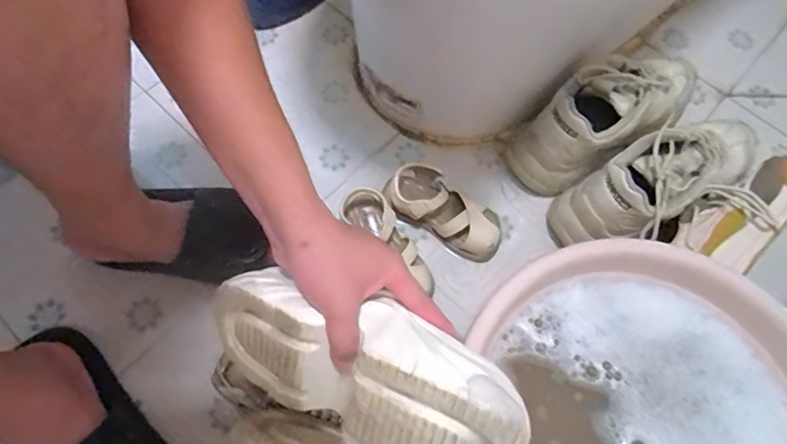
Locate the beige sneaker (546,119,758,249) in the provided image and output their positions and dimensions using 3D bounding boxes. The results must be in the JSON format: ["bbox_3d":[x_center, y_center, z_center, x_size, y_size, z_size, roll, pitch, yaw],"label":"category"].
[{"bbox_3d":[0.330,-0.051,0.620,0.277,0.116,0.086,-25,70,-11],"label":"beige sneaker"}]

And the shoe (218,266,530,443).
[{"bbox_3d":[-0.017,0.119,0.423,0.261,0.123,0.098,19,28,26],"label":"shoe"}]

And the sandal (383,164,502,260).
[{"bbox_3d":[0.065,-0.012,0.630,0.148,0.053,0.064,29,68,9],"label":"sandal"}]

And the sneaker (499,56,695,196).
[{"bbox_3d":[0.292,-0.156,0.665,0.304,0.116,0.096,-37,73,-17],"label":"sneaker"}]

